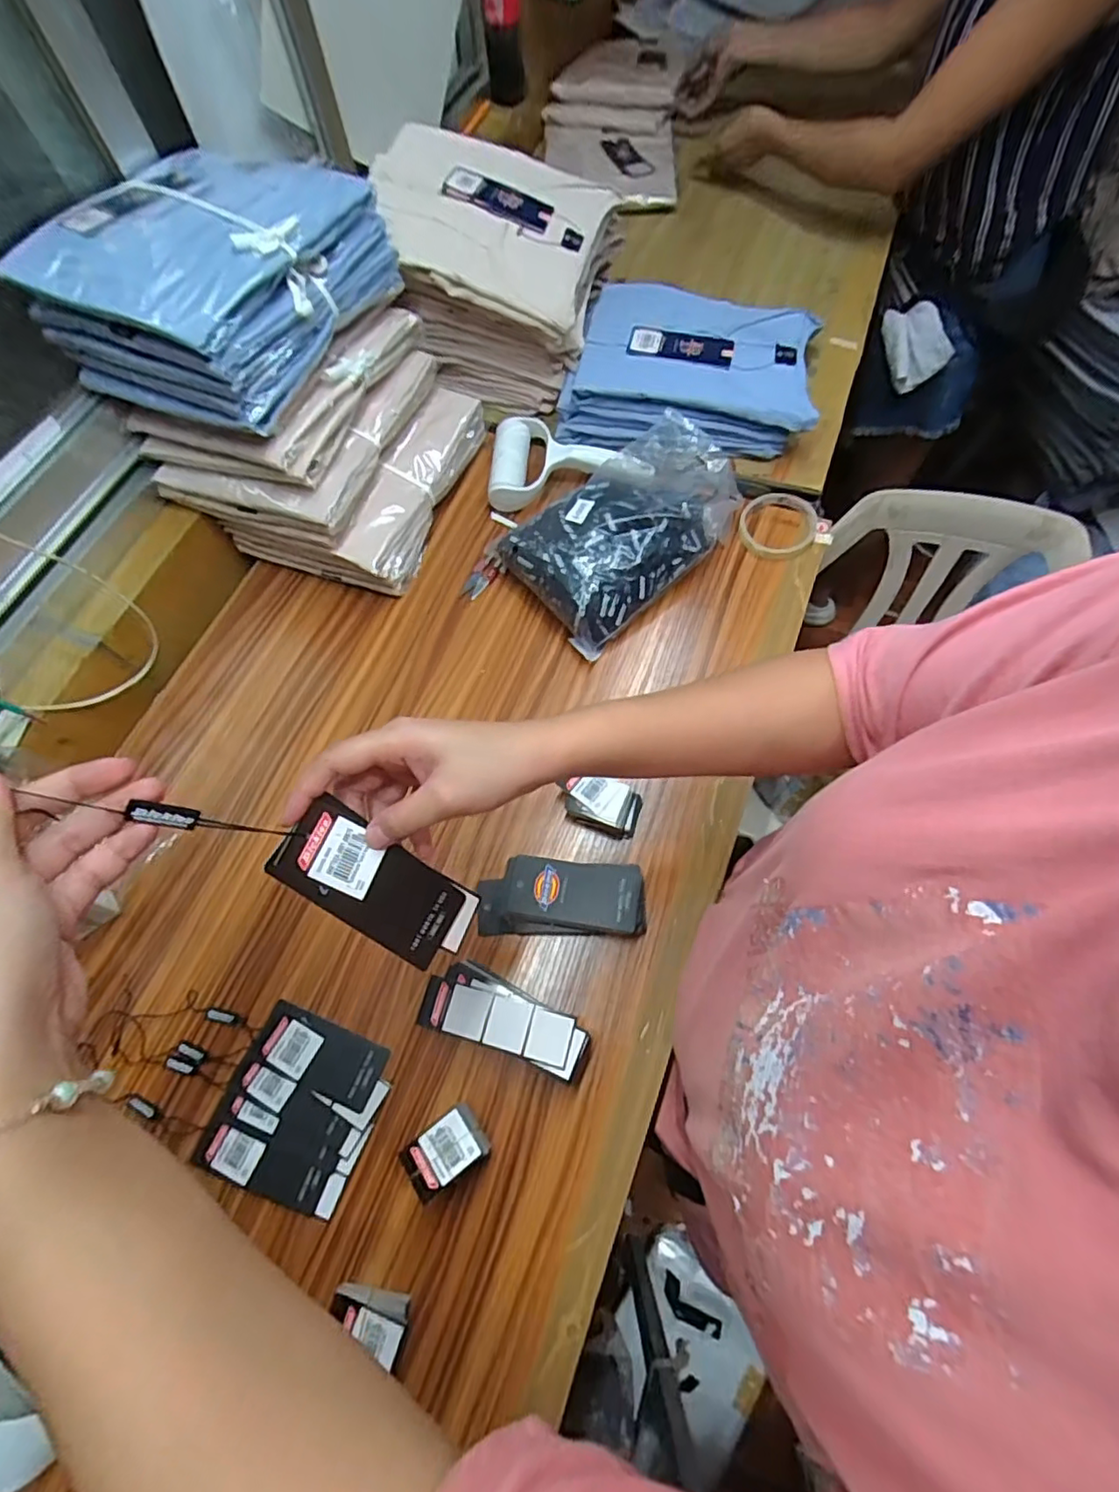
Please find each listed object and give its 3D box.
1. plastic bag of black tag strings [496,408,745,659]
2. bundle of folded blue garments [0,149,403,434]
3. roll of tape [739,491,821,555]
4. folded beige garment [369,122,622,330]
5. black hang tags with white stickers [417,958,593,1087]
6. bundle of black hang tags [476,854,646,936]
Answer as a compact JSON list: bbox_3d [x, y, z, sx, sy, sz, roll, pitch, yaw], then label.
[{"bbox_3d":[0.077,-0.241,0.653,0.164,0.073,0.277,40,74,18],"label":"plastic bag of black tag strings"},{"bbox_3d":[-0.312,-0.432,0.553,0.215,0.101,0.250,20,69,12],"label":"bundle of folded blue garments"},{"bbox_3d":[0.247,-0.250,0.673,0.083,0.011,0.089,-1,66,3],"label":"roll of tape"},{"bbox_3d":[-0.084,-0.582,0.666,0.245,0.051,0.183,19,87,-4],"label":"folded beige garment"},{"bbox_3d":[-0.040,0.218,0.476,0.127,0.048,0.051,19,69,11],"label":"black hang tags with white stickers"},{"bbox_3d":[0.000,0.131,0.517,0.143,0.034,0.059,1,66,4],"label":"bundle of black hang tags"}]

